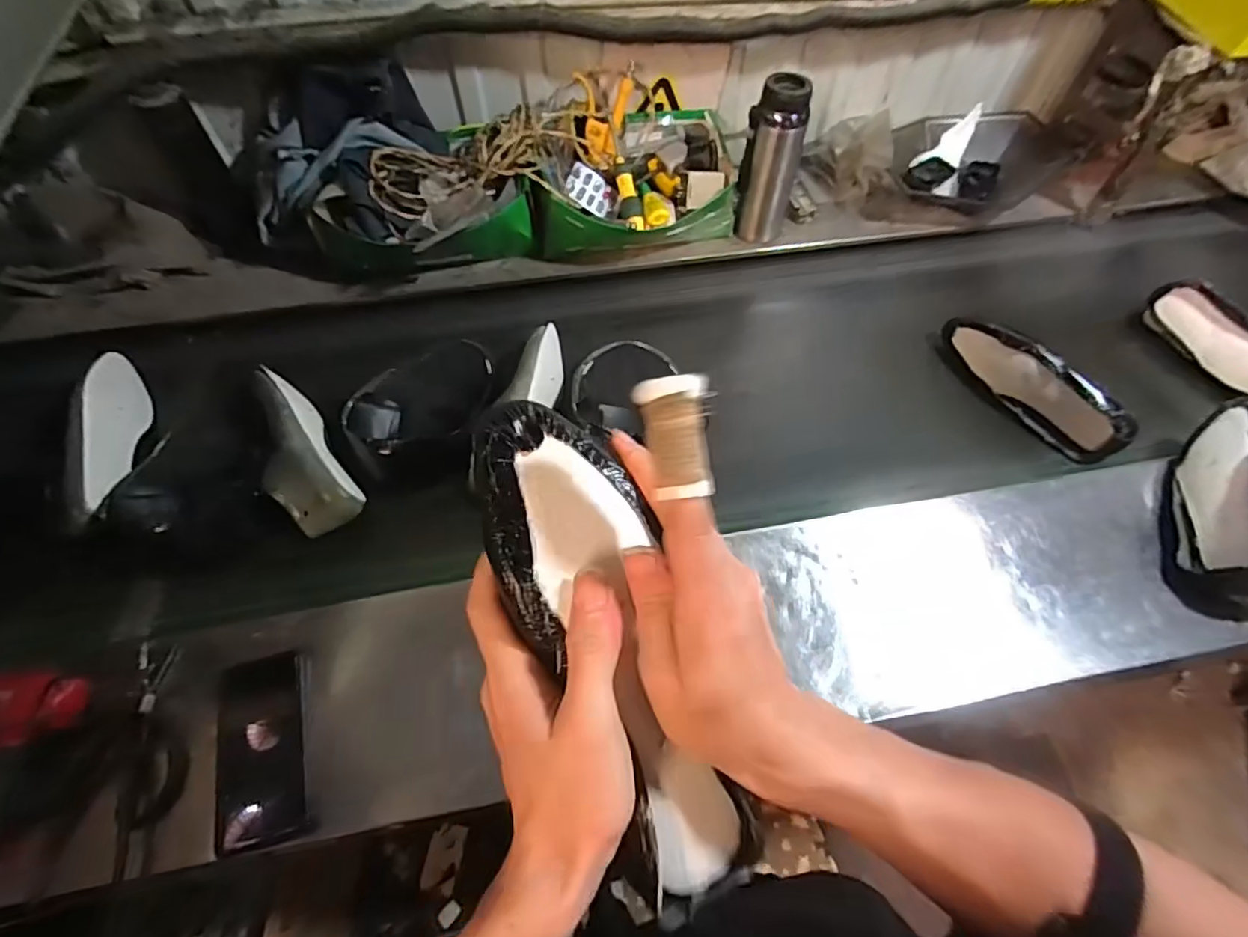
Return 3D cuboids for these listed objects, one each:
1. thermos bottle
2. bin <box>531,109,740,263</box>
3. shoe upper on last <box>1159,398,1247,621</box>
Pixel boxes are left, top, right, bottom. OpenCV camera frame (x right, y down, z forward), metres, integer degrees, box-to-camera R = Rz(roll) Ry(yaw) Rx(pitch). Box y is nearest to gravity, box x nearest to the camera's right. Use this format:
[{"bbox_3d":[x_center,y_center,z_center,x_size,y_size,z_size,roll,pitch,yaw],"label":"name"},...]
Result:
[{"bbox_3d":[0.227,-0.466,0.901,0.082,0.245,0.062,18,62,9],"label":"thermos bottle"},{"bbox_3d":[0.012,-0.461,0.960,0.332,0.118,0.218,-9,61,-5],"label":"bin"},{"bbox_3d":[0.752,0.045,0.731,0.103,0.102,0.279,21,63,11],"label":"shoe upper on last"}]

